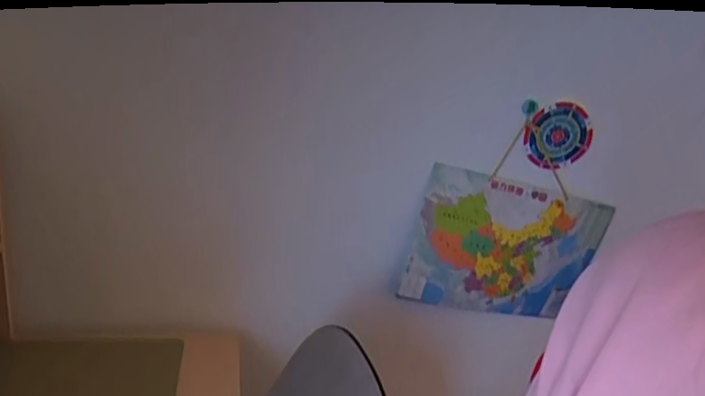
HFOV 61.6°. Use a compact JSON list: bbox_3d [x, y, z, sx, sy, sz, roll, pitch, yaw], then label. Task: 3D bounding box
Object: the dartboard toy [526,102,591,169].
[{"bbox_3d":[0.397,-0.120,1.142,0.132,0.124,0.009,-23,18,0],"label":"dartboard toy"}]

